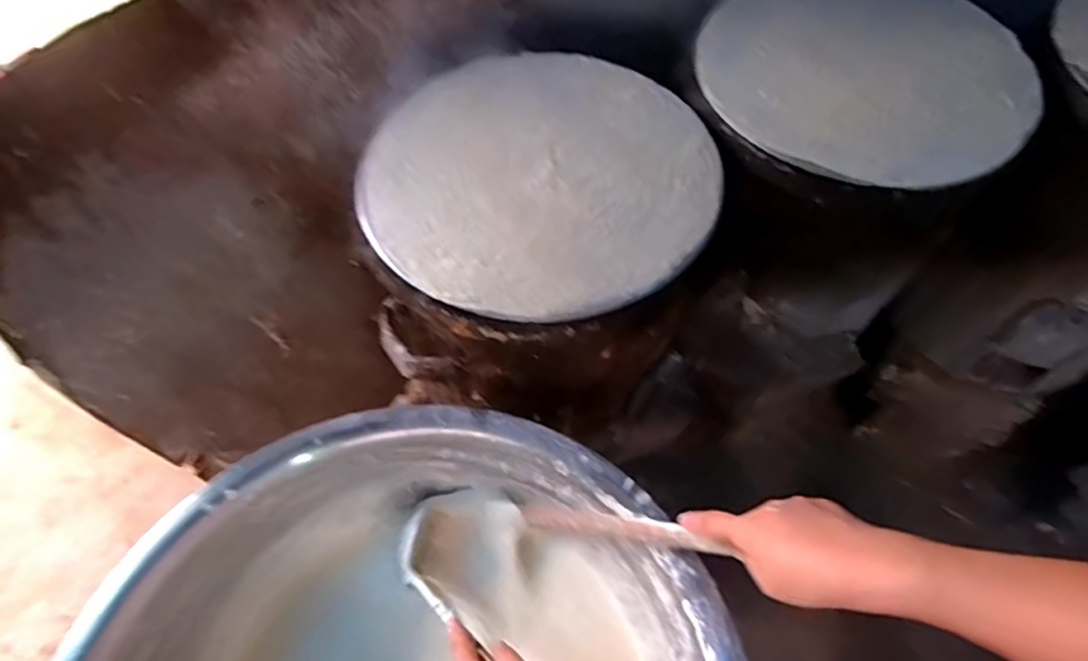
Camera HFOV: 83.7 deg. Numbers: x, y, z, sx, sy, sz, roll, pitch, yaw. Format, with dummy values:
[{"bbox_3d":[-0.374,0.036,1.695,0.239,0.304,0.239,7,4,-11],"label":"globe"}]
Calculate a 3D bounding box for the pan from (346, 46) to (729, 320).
[{"bbox_3d":[0.003,-0.167,0.630,0.339,0.022,0.356,0,60,0],"label":"pan"}]

